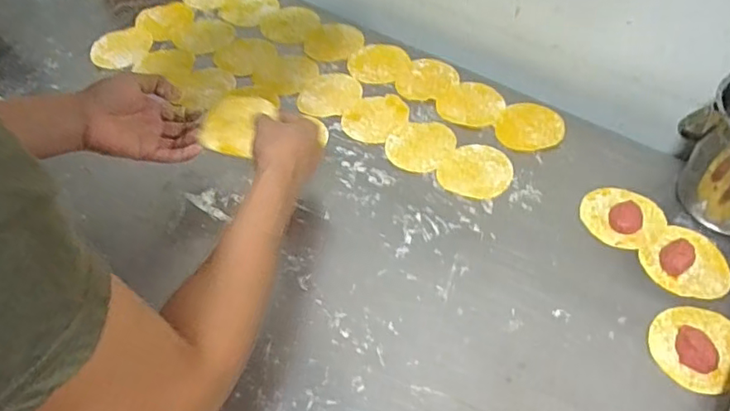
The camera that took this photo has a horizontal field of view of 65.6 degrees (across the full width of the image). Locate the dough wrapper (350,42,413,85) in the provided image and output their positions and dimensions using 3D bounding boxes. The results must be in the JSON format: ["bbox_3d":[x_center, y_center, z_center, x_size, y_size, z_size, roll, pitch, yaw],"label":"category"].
[{"bbox_3d":[0.018,-0.197,0.781,0.076,0.007,0.078,-1,53,1],"label":"dough wrapper"}]

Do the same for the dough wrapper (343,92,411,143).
[{"bbox_3d":[0.013,-0.114,0.723,0.069,0.004,0.088,35,61,24],"label":"dough wrapper"}]

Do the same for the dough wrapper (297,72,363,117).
[{"bbox_3d":[-0.048,-0.146,0.750,0.073,0.006,0.091,32,60,23],"label":"dough wrapper"}]

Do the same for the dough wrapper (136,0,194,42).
[{"bbox_3d":[-0.292,-0.276,0.842,0.082,0.004,0.082,1,54,-1],"label":"dough wrapper"}]

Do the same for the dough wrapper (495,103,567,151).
[{"bbox_3d":[0.207,-0.098,0.706,0.076,0.004,0.084,25,58,20],"label":"dough wrapper"}]

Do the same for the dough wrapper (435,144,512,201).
[{"bbox_3d":[0.132,-0.041,0.664,0.075,0.004,0.084,30,60,23],"label":"dough wrapper"}]

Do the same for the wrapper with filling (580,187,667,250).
[{"bbox_3d":[0.280,0.009,0.622,0.078,0.009,0.079,-2,53,2],"label":"wrapper with filling"}]

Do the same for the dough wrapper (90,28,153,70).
[{"bbox_3d":[-0.344,-0.224,0.804,0.077,0.006,0.086,-1,54,-3],"label":"dough wrapper"}]

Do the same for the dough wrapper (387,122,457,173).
[{"bbox_3d":[0.068,-0.076,0.692,0.074,0.004,0.087,35,61,24],"label":"dough wrapper"}]

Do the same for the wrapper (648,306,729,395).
[{"bbox_3d":[0.312,0.127,0.528,0.079,0.022,0.085,-1,53,1],"label":"wrapper"}]

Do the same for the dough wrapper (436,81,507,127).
[{"bbox_3d":[0.137,-0.130,0.732,0.075,0.005,0.078,-1,53,1],"label":"dough wrapper"}]

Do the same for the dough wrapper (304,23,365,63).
[{"bbox_3d":[-0.045,-0.235,0.817,0.087,0.006,0.087,-1,53,1],"label":"dough wrapper"}]

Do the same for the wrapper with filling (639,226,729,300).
[{"bbox_3d":[0.334,0.057,0.578,0.076,0.021,0.080,-2,53,2],"label":"wrapper with filling"}]

